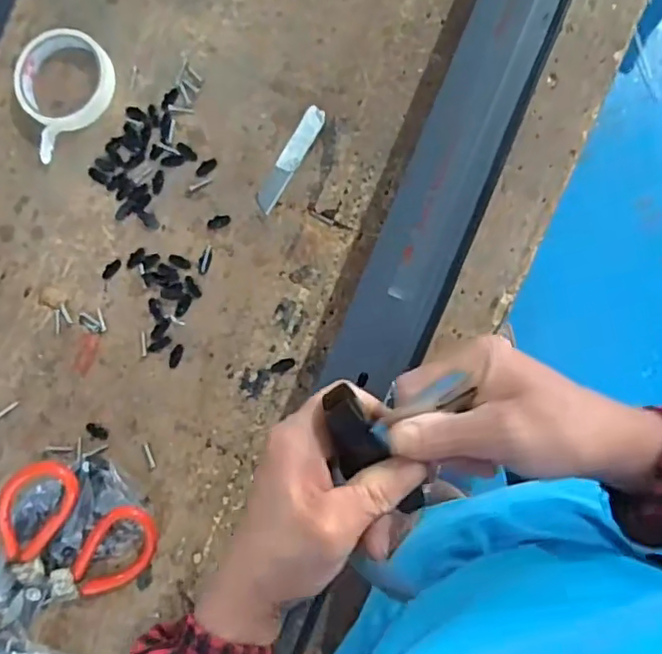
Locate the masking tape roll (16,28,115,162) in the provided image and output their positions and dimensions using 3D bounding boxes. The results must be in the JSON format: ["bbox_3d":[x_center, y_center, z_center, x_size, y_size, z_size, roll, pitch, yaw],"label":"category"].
[{"bbox_3d":[-0.251,-0.226,0.555,0.092,0.025,0.105,-19,86,6],"label":"masking tape roll"}]

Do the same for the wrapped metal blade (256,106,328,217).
[{"bbox_3d":[-0.037,-0.153,0.536,0.020,0.005,0.103,32,92,6],"label":"wrapped metal blade"}]

